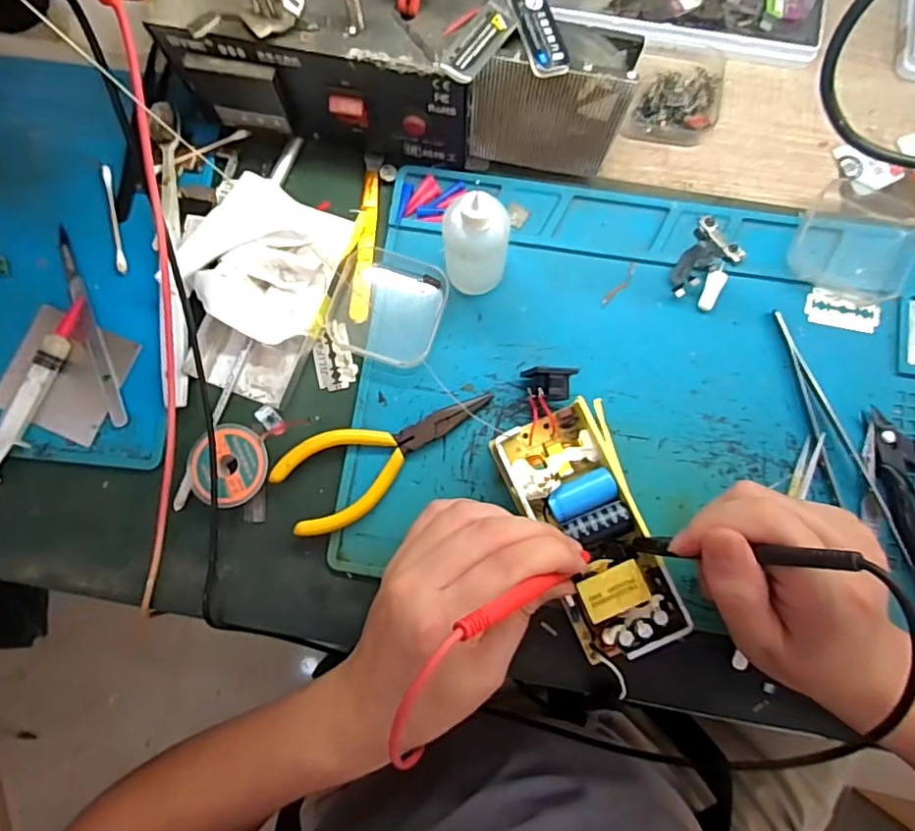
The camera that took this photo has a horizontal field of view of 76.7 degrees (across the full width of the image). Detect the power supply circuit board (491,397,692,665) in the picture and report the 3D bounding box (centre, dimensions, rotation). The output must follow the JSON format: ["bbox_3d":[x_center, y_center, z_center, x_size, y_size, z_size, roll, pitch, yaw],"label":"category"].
[{"bbox_3d":[0.072,0.062,0.315,0.064,0.026,0.131,-22,79,-3],"label":"power supply circuit board"}]

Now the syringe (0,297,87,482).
[{"bbox_3d":[-0.247,-0.016,0.336,0.018,0.015,0.113,20,83,2],"label":"syringe"}]

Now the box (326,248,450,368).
[{"bbox_3d":[-0.042,-0.065,0.345,0.064,0.015,0.067,17,83,2],"label":"box"}]

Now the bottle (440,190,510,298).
[{"bbox_3d":[0.010,-0.089,0.310,0.034,0.081,0.029,0,82,1],"label":"bottle"}]

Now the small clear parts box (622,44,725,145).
[{"bbox_3d":[0.139,-0.205,0.362,0.052,0.020,0.065,15,83,2],"label":"small clear parts box"}]

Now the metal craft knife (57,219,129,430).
[{"bbox_3d":[-0.223,-0.054,0.349,0.010,0.004,0.129,-22,83,-3],"label":"metal craft knife"}]

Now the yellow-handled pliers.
[{"bbox_3d":[-0.039,0.021,0.330,0.127,0.011,0.052,-25,84,-3],"label":"yellow-handled pliers"}]

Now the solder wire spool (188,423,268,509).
[{"bbox_3d":[-0.130,0.029,0.331,0.044,0.013,0.045,0,83,0],"label":"solder wire spool"}]

